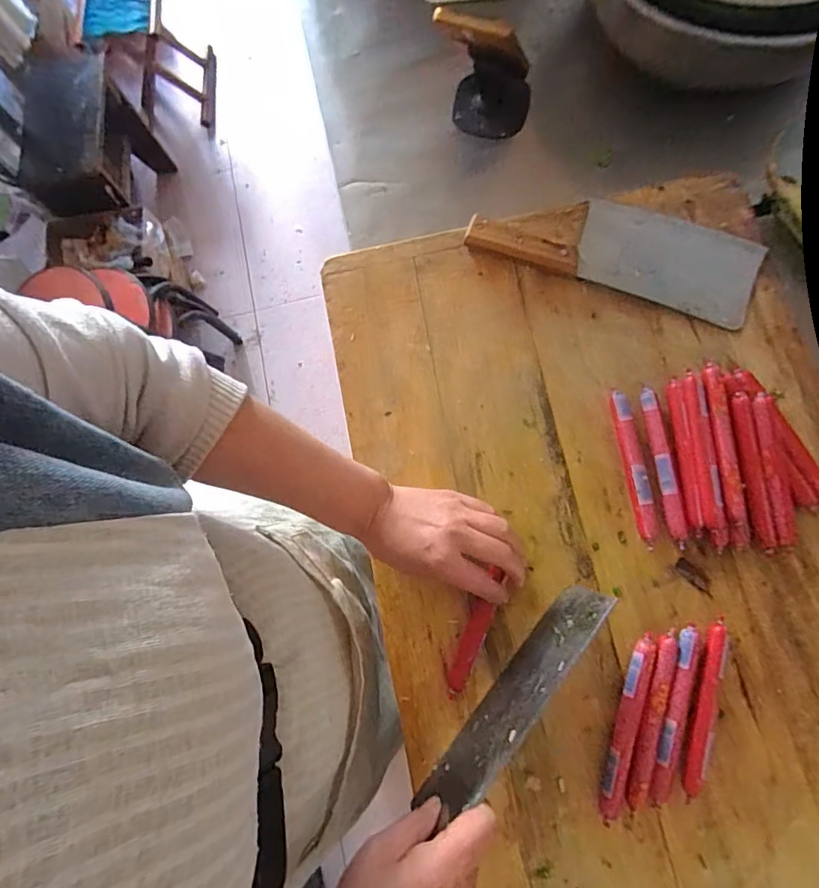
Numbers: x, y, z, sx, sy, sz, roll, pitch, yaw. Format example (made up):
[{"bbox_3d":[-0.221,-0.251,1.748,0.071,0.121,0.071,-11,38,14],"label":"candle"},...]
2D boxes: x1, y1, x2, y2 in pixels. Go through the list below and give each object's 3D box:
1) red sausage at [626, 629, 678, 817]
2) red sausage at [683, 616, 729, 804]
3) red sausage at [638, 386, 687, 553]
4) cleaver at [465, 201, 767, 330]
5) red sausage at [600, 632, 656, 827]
[{"bbox_3d":[0.194,0.223,0.398,0.019,0.022,0.133,16,78,4],"label":"red sausage"},{"bbox_3d":[0.241,0.214,0.394,0.019,0.009,0.137,17,78,4],"label":"red sausage"},{"bbox_3d":[0.226,0.018,0.435,0.016,0.011,0.142,-5,77,-1],"label":"red sausage"},{"bbox_3d":[0.202,-0.197,0.487,0.269,0.026,0.094,21,78,5],"label":"cleaver"},{"bbox_3d":[0.178,0.232,0.400,0.018,0.018,0.145,15,78,4],"label":"red sausage"}]

